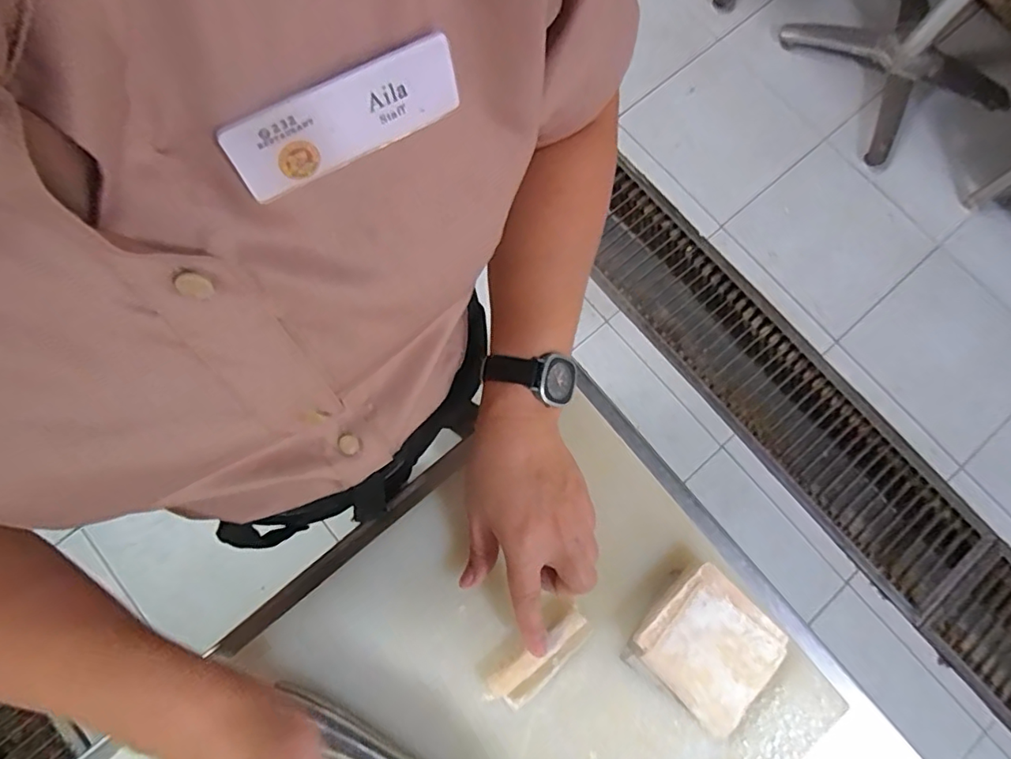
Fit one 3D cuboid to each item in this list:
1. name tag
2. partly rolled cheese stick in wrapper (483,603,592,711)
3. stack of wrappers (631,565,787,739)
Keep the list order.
[{"bbox_3d":[-0.049,-0.082,0.174,0.074,0.026,0.004,-30,58,-11],"label":"name tag"},{"bbox_3d":[0.024,0.197,0.385,0.085,0.021,0.030,-39,80,-6],"label":"partly rolled cheese stick in wrapper"},{"bbox_3d":[0.142,0.186,0.392,0.082,0.022,0.085,-43,81,-10],"label":"stack of wrappers"}]

